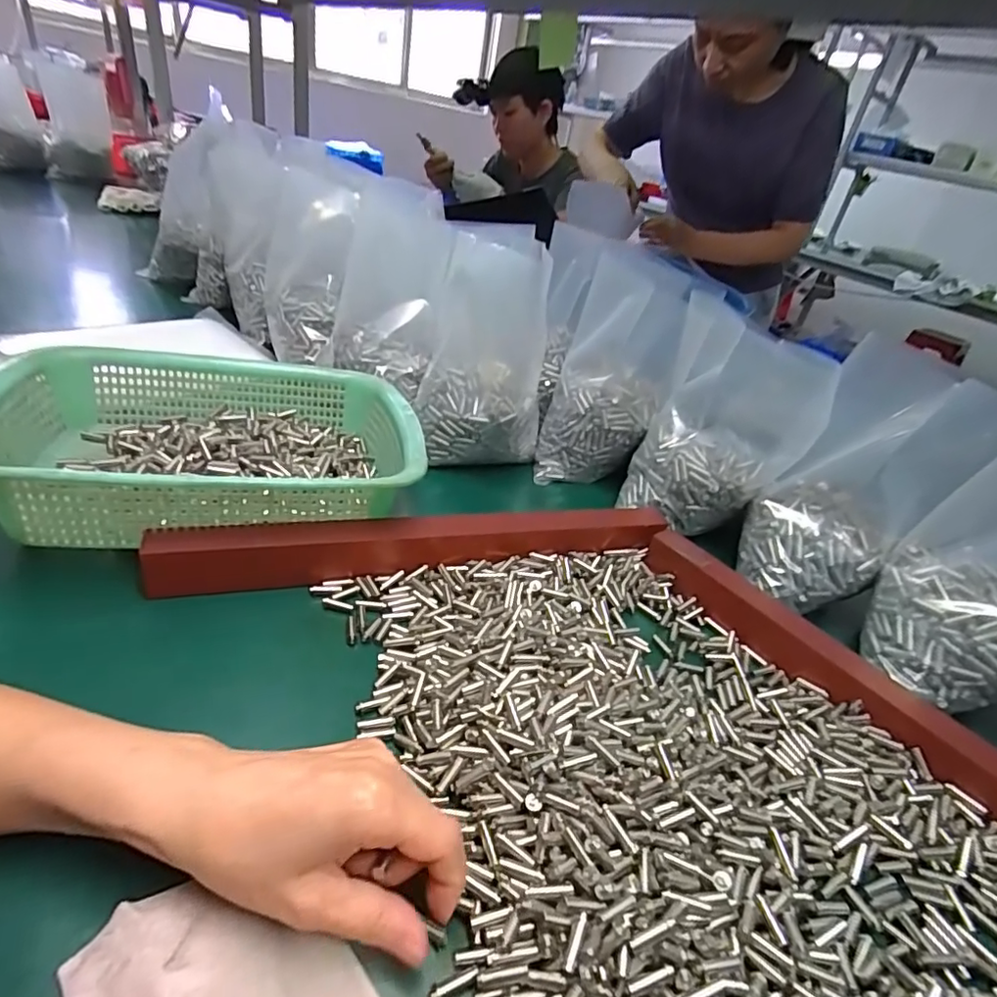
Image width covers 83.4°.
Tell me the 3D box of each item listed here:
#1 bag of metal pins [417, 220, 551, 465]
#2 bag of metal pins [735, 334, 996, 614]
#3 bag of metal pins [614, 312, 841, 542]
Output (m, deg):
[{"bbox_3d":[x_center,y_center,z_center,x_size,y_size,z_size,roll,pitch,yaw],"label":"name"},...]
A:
[{"bbox_3d":[-0.012,-0.150,0.589,0.122,0.232,0.106,8,5,0],"label":"bag of metal pins"},{"bbox_3d":[0.286,-0.013,0.442,0.122,0.188,0.118,29,36,27],"label":"bag of metal pins"},{"bbox_3d":[0.200,-0.058,0.510,0.126,0.174,0.087,14,32,4],"label":"bag of metal pins"}]

